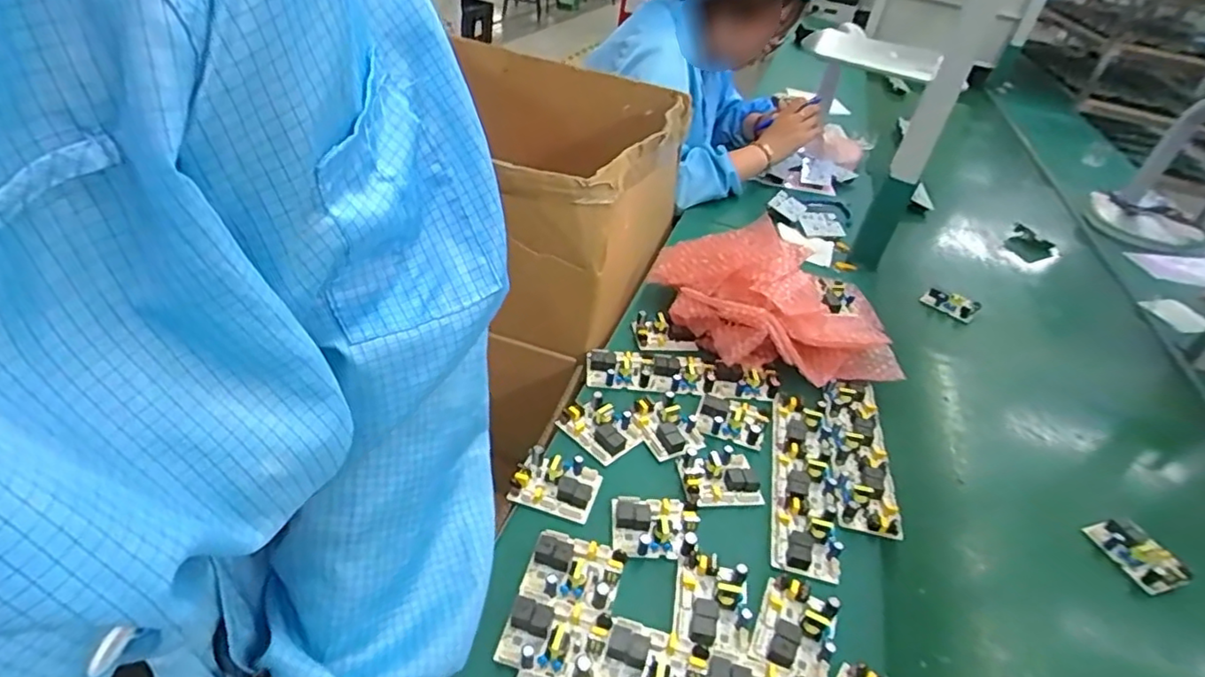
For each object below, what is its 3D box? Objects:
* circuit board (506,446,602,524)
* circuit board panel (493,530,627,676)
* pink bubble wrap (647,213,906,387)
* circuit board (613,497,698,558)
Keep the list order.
[{"bbox_3d":[-0.045,0.137,0.626,0.082,0.021,0.069,16,37,6],"label":"circuit board"},{"bbox_3d":[-0.030,0.215,0.525,0.078,0.016,0.120,15,37,6],"label":"circuit board panel"},{"bbox_3d":[0.235,-0.058,0.872,0.333,0.103,0.272,15,37,5],"label":"pink bubble wrap"},{"bbox_3d":[0.051,0.175,0.598,0.078,0.019,0.056,7,37,-5],"label":"circuit board"}]

